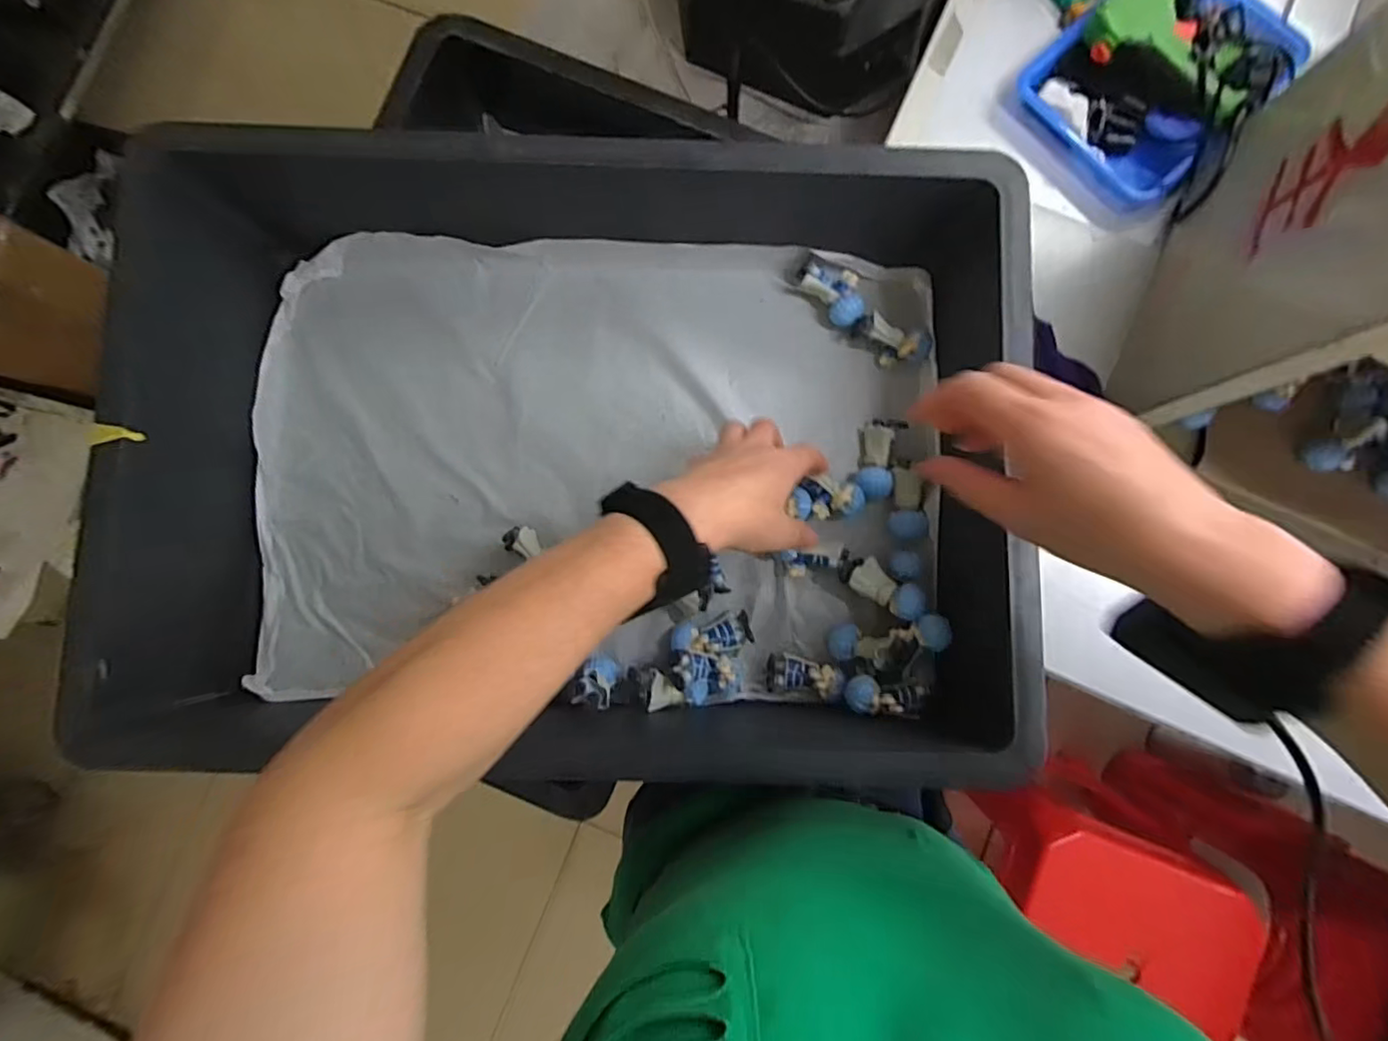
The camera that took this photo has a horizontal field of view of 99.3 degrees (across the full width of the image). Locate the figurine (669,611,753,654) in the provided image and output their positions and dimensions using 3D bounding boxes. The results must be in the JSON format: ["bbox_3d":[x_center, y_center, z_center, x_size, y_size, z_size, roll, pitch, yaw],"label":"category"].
[{"bbox_3d":[0.015,0.088,0.451,0.064,0.022,0.028,-7,85,-17],"label":"figurine"}]

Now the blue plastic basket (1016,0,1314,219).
[{"bbox_3d":[0.435,-0.416,0.548,0.223,0.055,0.205,-43,84,-1],"label":"blue plastic basket"}]

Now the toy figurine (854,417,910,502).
[{"bbox_3d":[0.147,-0.049,0.473,0.030,0.022,0.063,8,86,4],"label":"toy figurine"}]

